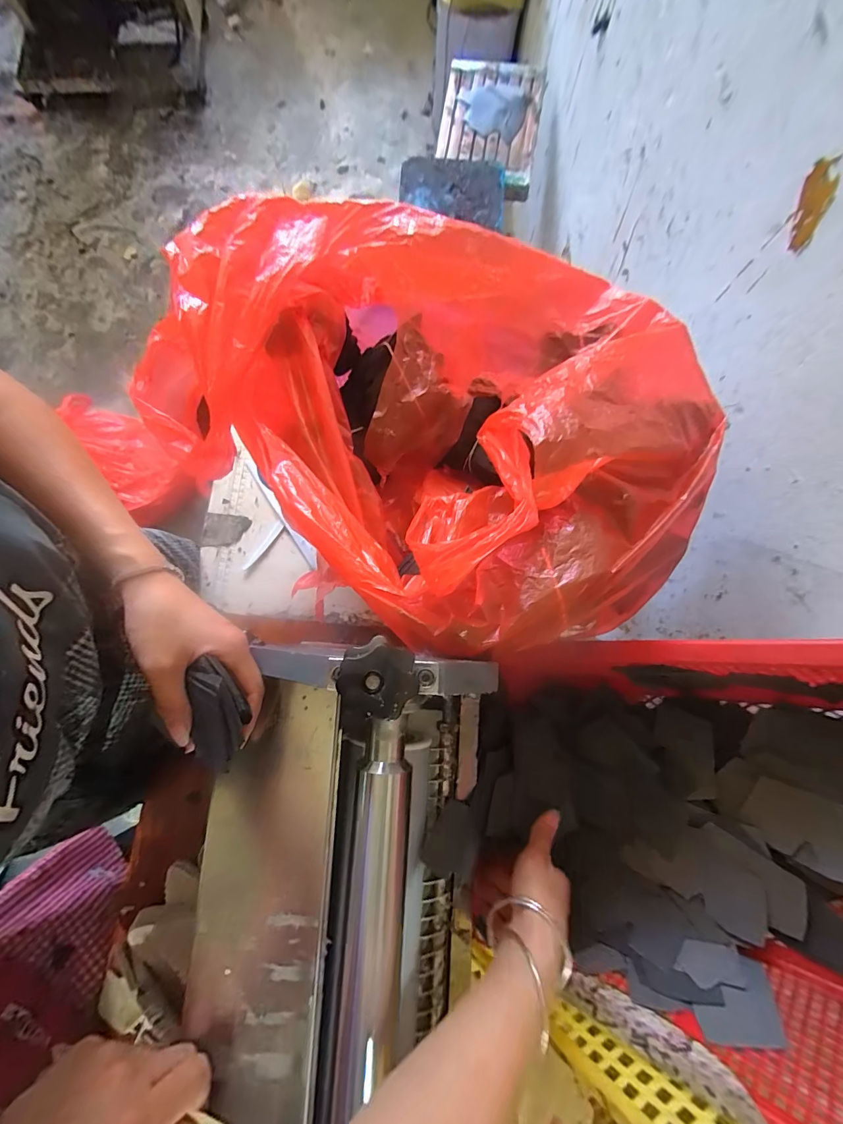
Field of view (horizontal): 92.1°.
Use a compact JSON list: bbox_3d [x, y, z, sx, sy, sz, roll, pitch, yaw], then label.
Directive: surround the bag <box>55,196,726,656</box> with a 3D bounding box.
[{"bbox_3d":[-0.002,-0.122,0.371,0.510,0.200,0.374,3,79,0],"label":"bag"}]

